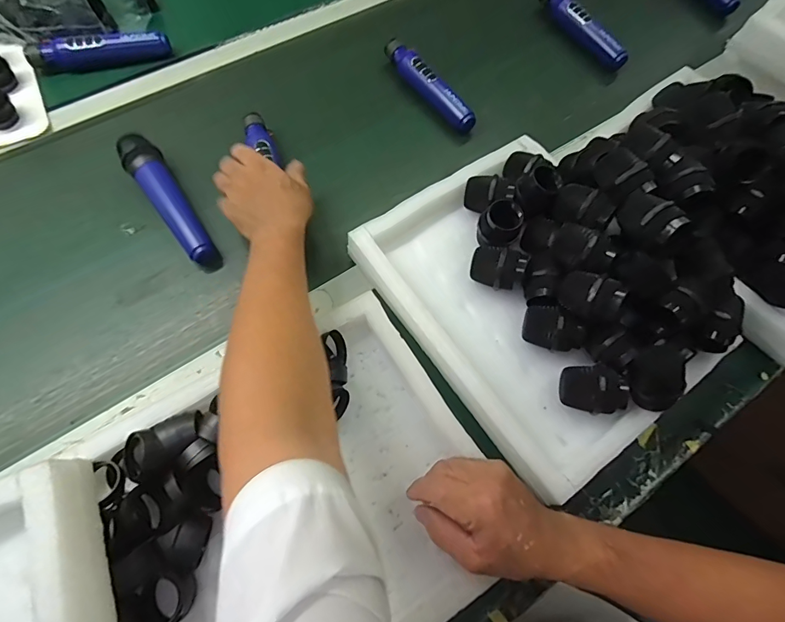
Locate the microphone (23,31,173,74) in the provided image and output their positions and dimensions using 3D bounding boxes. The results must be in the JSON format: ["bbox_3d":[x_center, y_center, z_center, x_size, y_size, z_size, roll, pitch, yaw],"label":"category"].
[{"bbox_3d":[-0.433,-0.383,0.632,0.194,0.040,0.040,-13,69,-8],"label":"microphone"}]

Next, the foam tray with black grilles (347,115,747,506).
[{"bbox_3d":[0.182,-0.048,0.461,0.332,0.116,0.353,-33,73,-15],"label":"foam tray with black grilles"}]

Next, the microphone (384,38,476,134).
[{"bbox_3d":[0.055,-0.344,0.643,0.026,0.031,0.197,-32,72,-15],"label":"microphone"}]

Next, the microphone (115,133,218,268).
[{"bbox_3d":[-0.284,-0.142,0.540,0.042,0.047,0.197,-34,73,-16],"label":"microphone"}]

